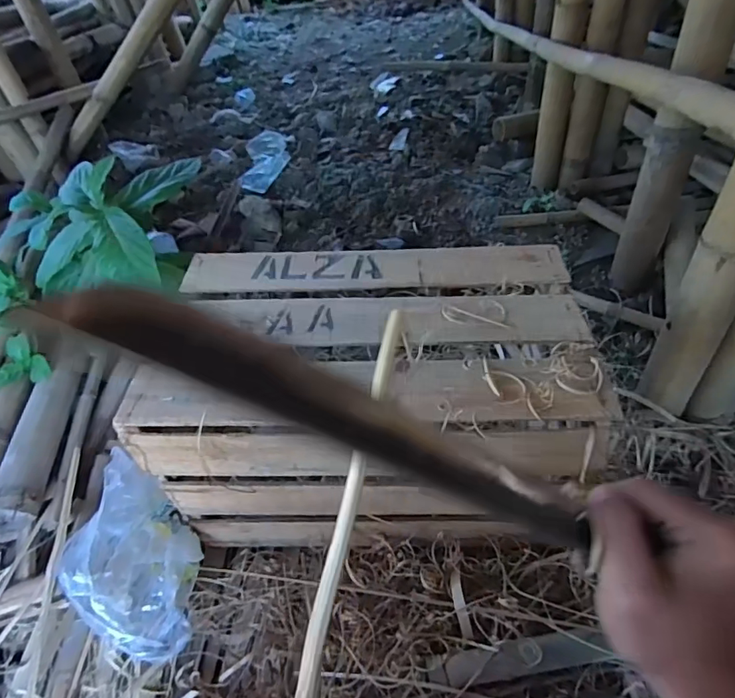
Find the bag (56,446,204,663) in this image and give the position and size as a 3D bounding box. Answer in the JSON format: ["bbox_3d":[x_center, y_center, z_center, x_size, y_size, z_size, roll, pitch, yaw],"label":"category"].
[{"bbox_3d":[-0.332,0.316,0.697,0.174,0.177,0.195,17,49,21],"label":"bag"}]

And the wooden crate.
[{"bbox_3d":[0.009,0.077,0.764,0.577,0.334,0.370,0,45,5],"label":"wooden crate"}]

